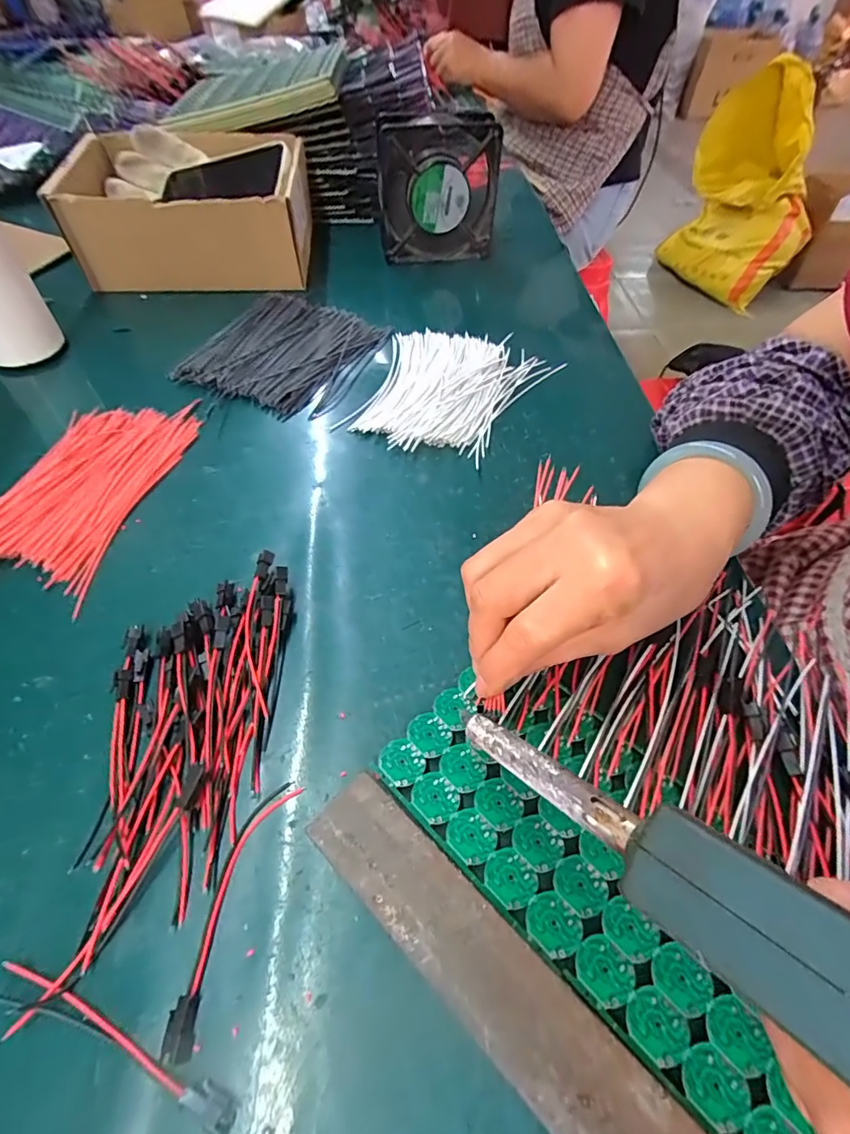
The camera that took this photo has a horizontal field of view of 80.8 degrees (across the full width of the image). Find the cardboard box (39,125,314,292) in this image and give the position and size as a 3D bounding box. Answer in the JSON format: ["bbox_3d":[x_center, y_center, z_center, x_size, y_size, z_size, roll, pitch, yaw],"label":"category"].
[{"bbox_3d":[-0.238,-0.377,0.520,0.227,0.085,0.176,1,54,0],"label":"cardboard box"}]

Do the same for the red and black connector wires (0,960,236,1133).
[{"bbox_3d":[-0.115,0.170,0.178,0.104,0.009,0.012,18,55,12],"label":"red and black connector wires"}]

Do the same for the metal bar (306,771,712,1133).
[{"bbox_3d":[0.035,0.160,0.184,0.197,0.017,0.037,38,62,24],"label":"metal bar"}]

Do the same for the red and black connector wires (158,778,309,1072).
[{"bbox_3d":[-0.081,0.137,0.206,0.019,0.008,0.097,14,55,9],"label":"red and black connector wires"}]

